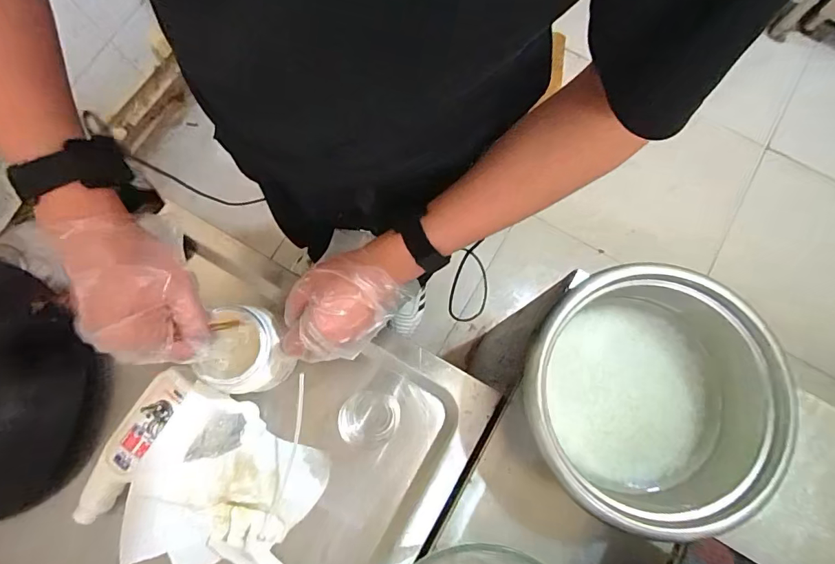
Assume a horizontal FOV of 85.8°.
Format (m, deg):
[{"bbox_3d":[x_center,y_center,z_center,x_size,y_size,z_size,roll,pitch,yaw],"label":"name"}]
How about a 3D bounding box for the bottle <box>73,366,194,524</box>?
[{"bbox_3d":[-0.329,0.191,0.522,0.052,0.035,0.195,28,79,7],"label":"bottle"}]

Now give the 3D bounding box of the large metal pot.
[{"bbox_3d":[0.236,0.124,0.484,0.249,0.126,0.240,0,77,0],"label":"large metal pot"}]

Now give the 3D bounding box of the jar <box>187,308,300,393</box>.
[{"bbox_3d":[-0.191,0.080,0.515,0.078,0.085,0.088,0,77,0],"label":"jar"}]

